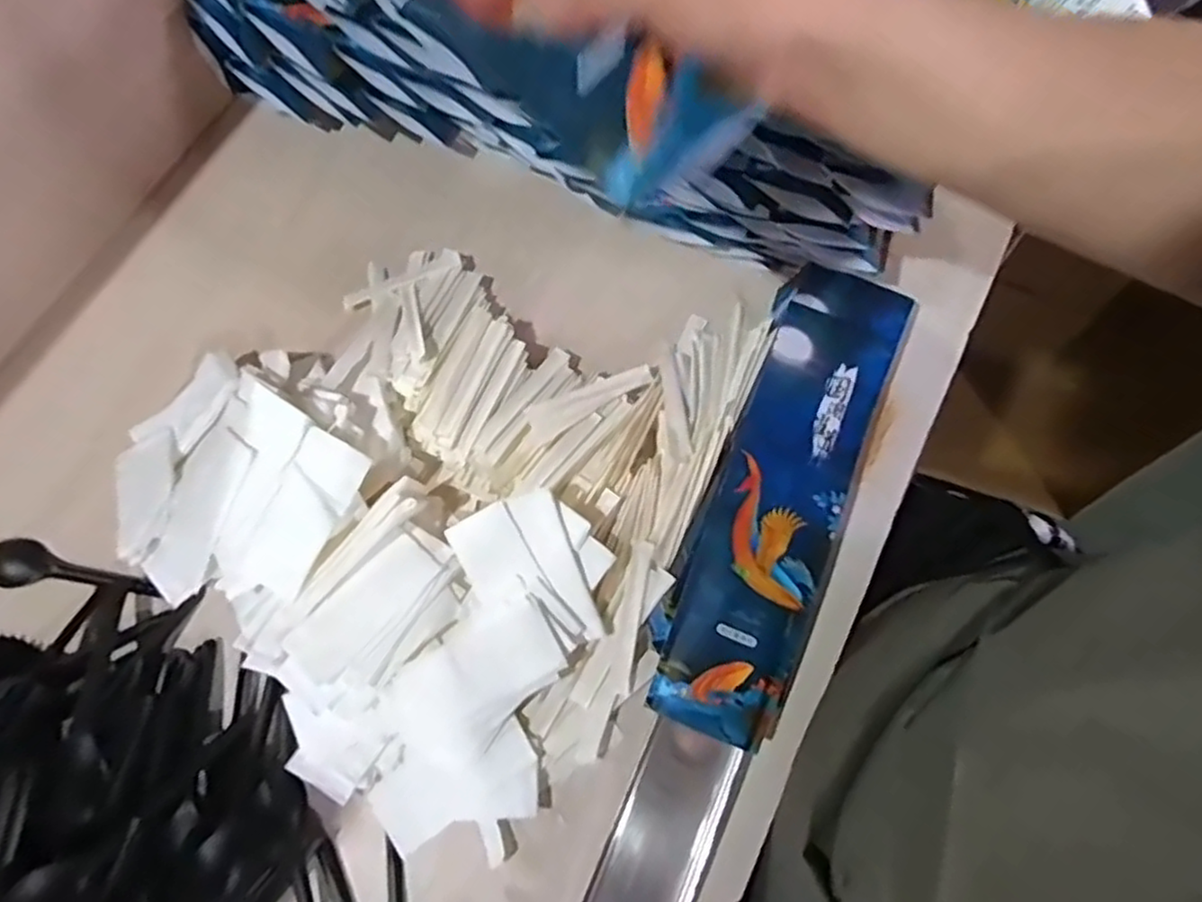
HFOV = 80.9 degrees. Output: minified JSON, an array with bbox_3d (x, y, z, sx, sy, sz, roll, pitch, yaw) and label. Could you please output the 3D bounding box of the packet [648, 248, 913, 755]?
[{"bbox_3d":[0.117,0.017,0.445,0.080,0.016,0.312,22,75,8],"label":"packet"}]

